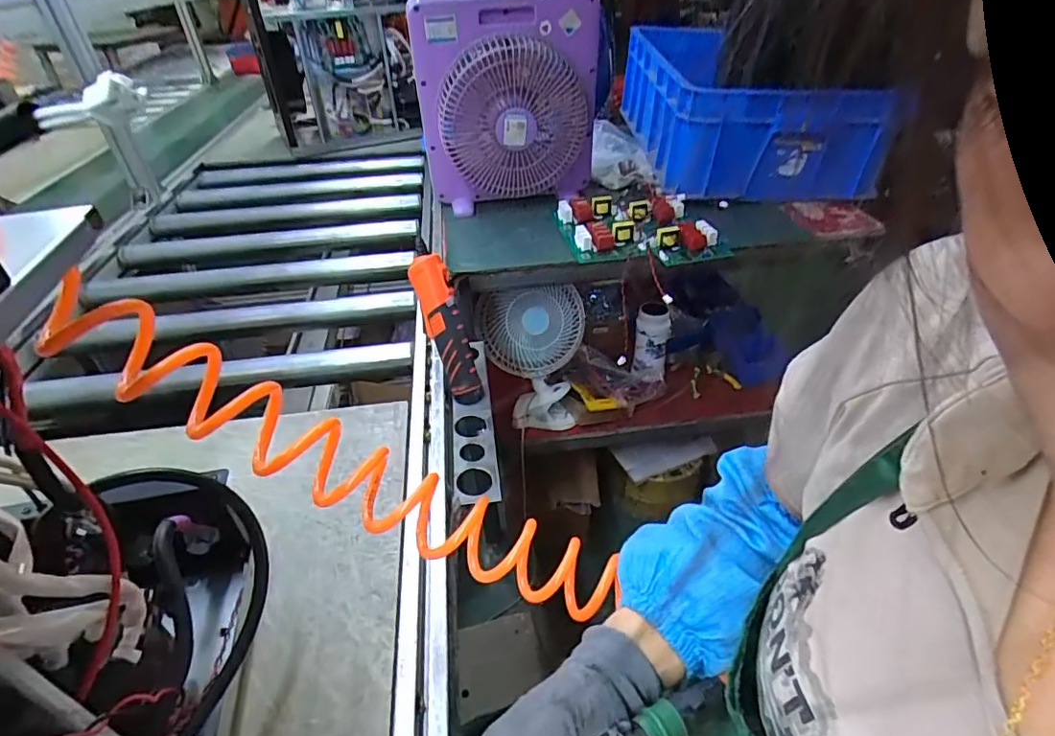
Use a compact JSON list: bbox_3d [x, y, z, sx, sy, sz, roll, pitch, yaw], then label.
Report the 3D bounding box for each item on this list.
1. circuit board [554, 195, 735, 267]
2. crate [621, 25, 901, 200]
[{"bbox_3d":[0.198,-0.249,0.961,0.282,0.043,0.191,-1,39,1],"label":"circuit board"},{"bbox_3d":[0.462,-0.594,1.196,0.408,0.203,0.577,-1,39,1],"label":"crate"}]

